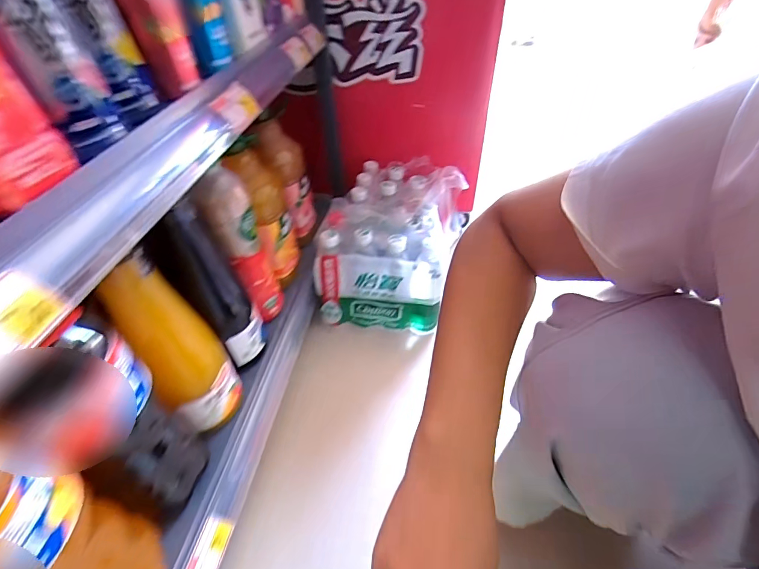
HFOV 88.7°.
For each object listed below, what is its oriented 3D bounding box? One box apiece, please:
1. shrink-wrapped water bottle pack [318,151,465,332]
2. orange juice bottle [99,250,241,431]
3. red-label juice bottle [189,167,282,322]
[{"bbox_3d":[0.038,-0.096,0.838,0.236,0.217,0.356,11,45,13],"label":"shrink-wrapped water bottle pack"},{"bbox_3d":[-0.247,0.075,0.478,0.086,0.269,0.090,-27,49,-23],"label":"orange juice bottle"},{"bbox_3d":[-0.214,-0.049,0.610,0.069,0.248,0.090,-15,45,-13],"label":"red-label juice bottle"}]

